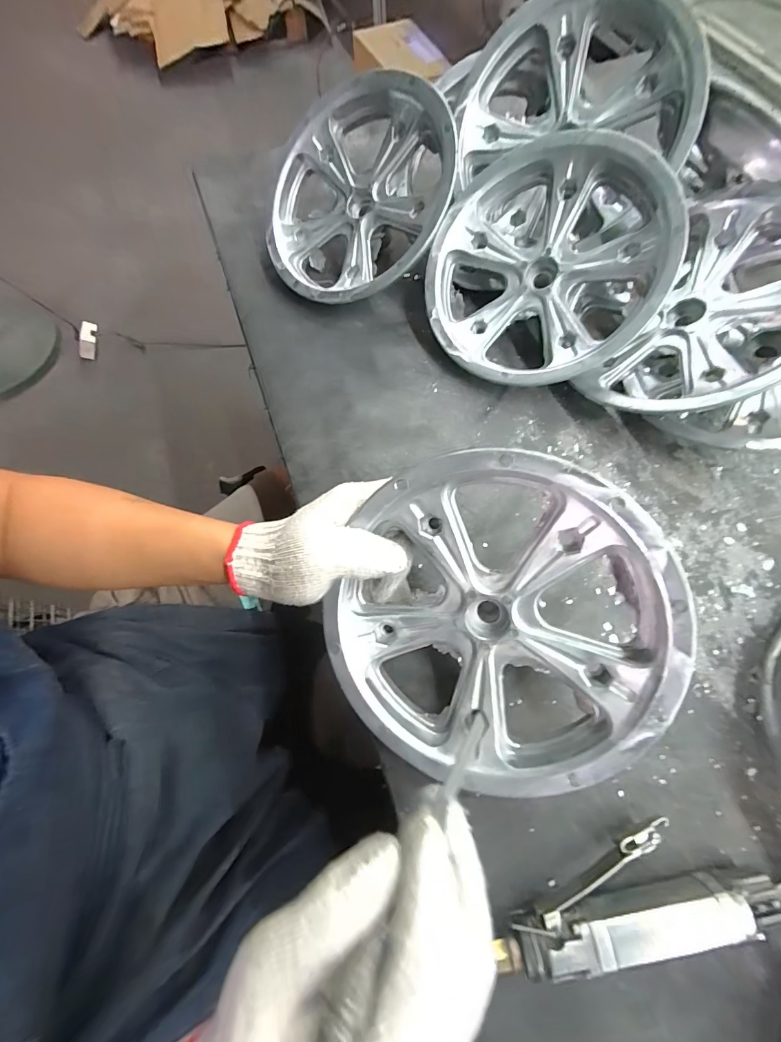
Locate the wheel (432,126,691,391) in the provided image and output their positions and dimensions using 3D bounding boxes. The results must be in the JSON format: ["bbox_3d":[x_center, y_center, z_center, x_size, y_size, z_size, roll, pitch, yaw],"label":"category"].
[{"bbox_3d":[0.140,-0.230,0.365,0.201,0.033,0.206,1,92,23],"label":"wheel"}]

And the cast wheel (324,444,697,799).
[{"bbox_3d":[0.063,0.065,0.259,0.212,0.031,0.211,2,98,16],"label":"cast wheel"}]

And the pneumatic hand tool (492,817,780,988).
[{"bbox_3d":[0.174,0.224,0.248,0.225,0.027,0.055,-12,70,-2],"label":"pneumatic hand tool"}]

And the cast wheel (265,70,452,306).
[{"bbox_3d":[-0.029,-0.326,0.403,0.189,0.030,0.207,0,89,24],"label":"cast wheel"}]

